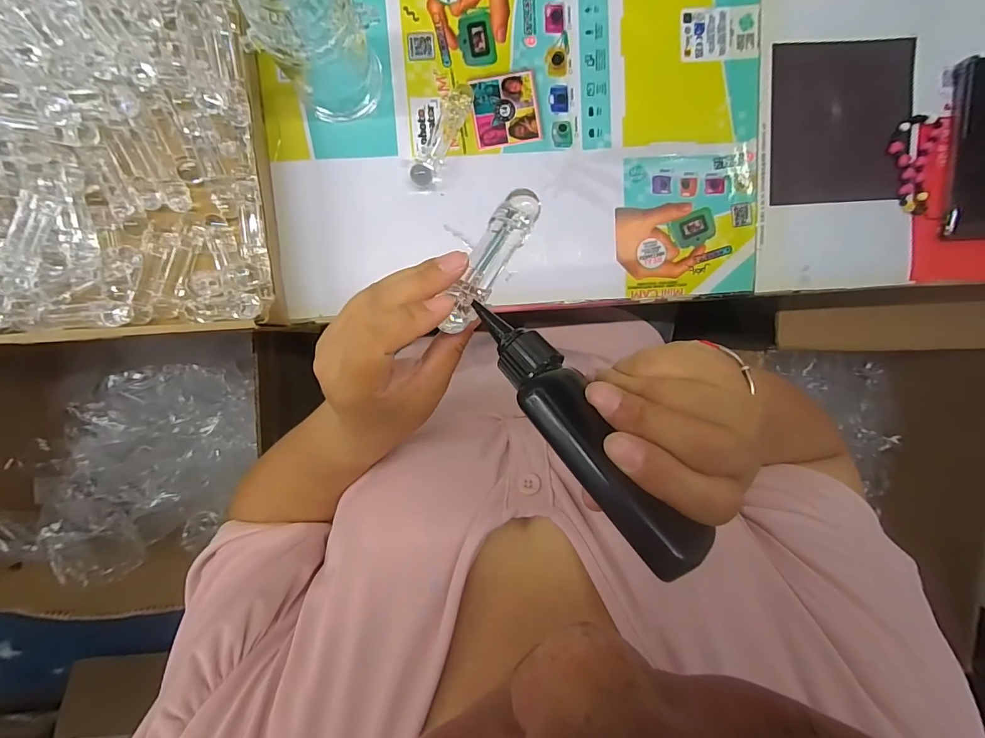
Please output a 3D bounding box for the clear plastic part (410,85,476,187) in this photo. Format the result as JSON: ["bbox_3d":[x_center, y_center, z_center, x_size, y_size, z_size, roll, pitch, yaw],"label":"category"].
[{"bbox_3d":[-0.045,-0.213,0.379,0.023,0.016,0.098,24,95,-5],"label":"clear plastic part"}]

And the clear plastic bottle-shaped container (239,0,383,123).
[{"bbox_3d":[-0.131,-0.248,0.305,0.060,0.168,0.075,26,95,-5],"label":"clear plastic bottle-shaped container"}]

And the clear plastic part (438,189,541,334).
[{"bbox_3d":[0.000,-0.060,0.226,0.021,0.017,0.089,30,72,-5],"label":"clear plastic part"}]

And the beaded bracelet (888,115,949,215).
[{"bbox_3d":[0.407,-0.199,0.406,0.048,0.005,0.087,7,96,-3],"label":"beaded bracelet"}]

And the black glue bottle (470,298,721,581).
[{"bbox_3d":[0.034,0.022,0.173,0.028,0.024,0.130,-36,66,2],"label":"black glue bottle"}]

